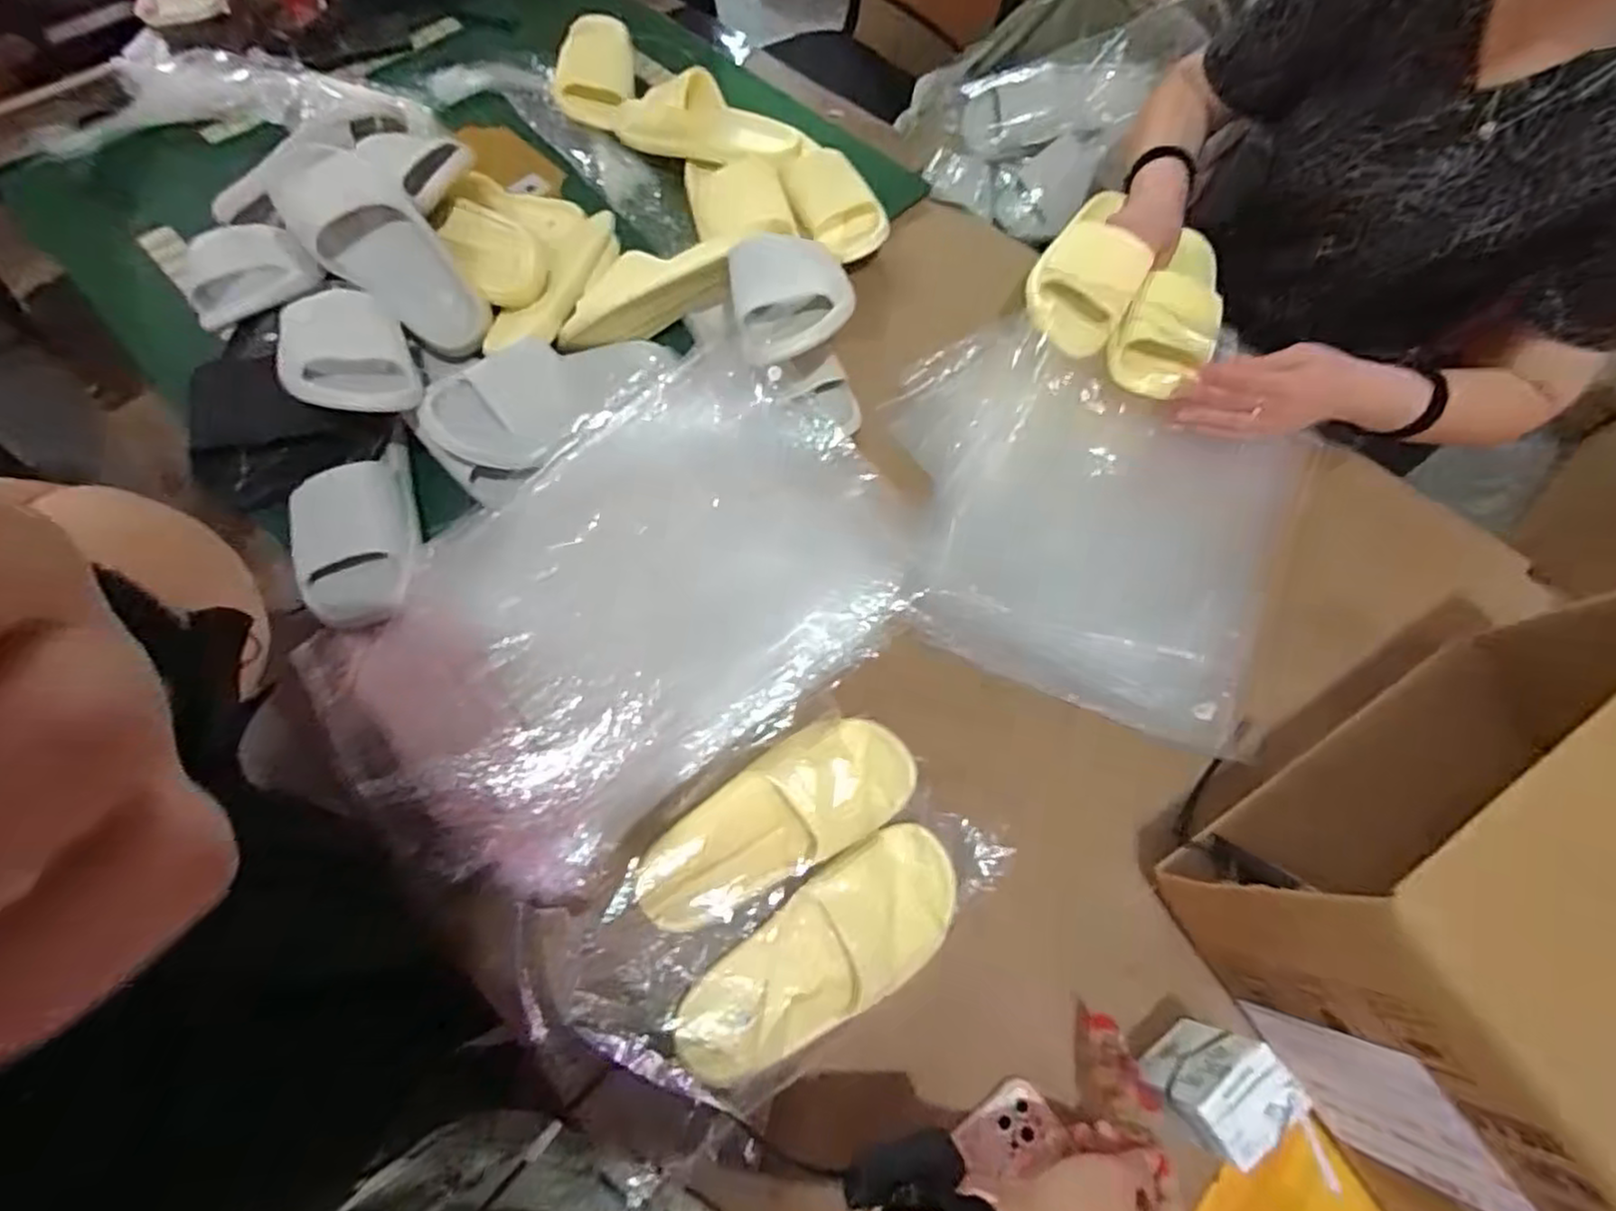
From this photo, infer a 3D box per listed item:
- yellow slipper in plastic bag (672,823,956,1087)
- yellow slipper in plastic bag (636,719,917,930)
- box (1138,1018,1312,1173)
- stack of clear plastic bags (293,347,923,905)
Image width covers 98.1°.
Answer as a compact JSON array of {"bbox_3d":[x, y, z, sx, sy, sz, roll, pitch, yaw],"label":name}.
[{"bbox_3d":[0.014,0.260,0.525,0.248,0.060,0.095,-21,67,-36],"label":"yellow slipper in plastic bag"},{"bbox_3d":[-0.024,0.169,0.564,0.235,0.033,0.090,-27,70,-12],"label":"yellow slipper in plastic bag"},{"bbox_3d":[0.278,0.330,0.482,0.074,0.093,0.052,-34,72,-14],"label":"box"},{"bbox_3d":[-0.162,0.002,0.620,0.485,0.080,0.331,-40,73,-16],"label":"stack of clear plastic bags"}]

